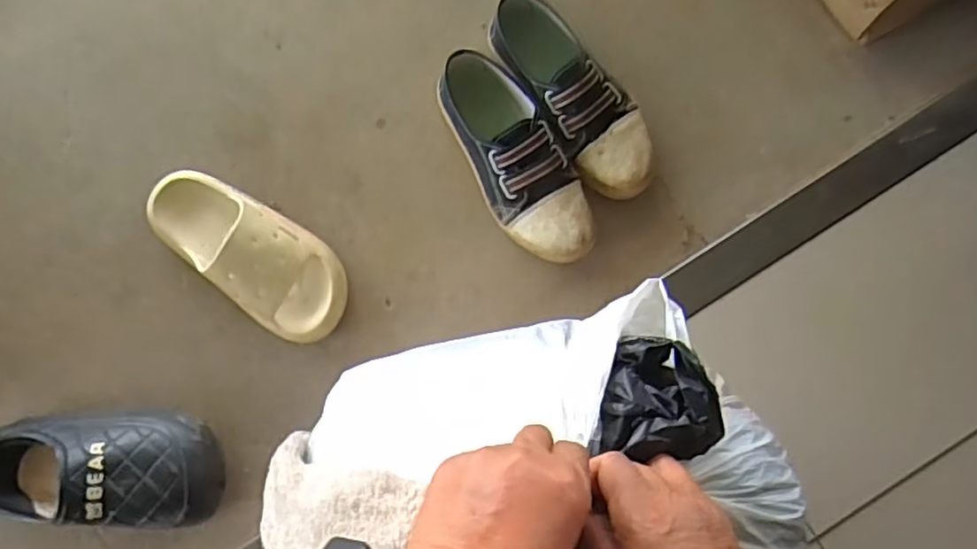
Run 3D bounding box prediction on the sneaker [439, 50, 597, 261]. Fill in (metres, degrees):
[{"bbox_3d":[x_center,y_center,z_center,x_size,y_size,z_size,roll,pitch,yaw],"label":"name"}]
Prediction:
[{"bbox_3d":[0.026,-0.123,0.705,0.097,0.065,0.249,-33,85,-3],"label":"sneaker"}]

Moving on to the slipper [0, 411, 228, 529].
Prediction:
[{"bbox_3d":[-0.398,0.195,0.668,0.255,0.090,0.108,1,84,1],"label":"slipper"}]

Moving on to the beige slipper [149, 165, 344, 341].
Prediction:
[{"bbox_3d":[-0.256,-0.029,0.697,0.244,0.071,0.103,37,86,4],"label":"beige slipper"}]

